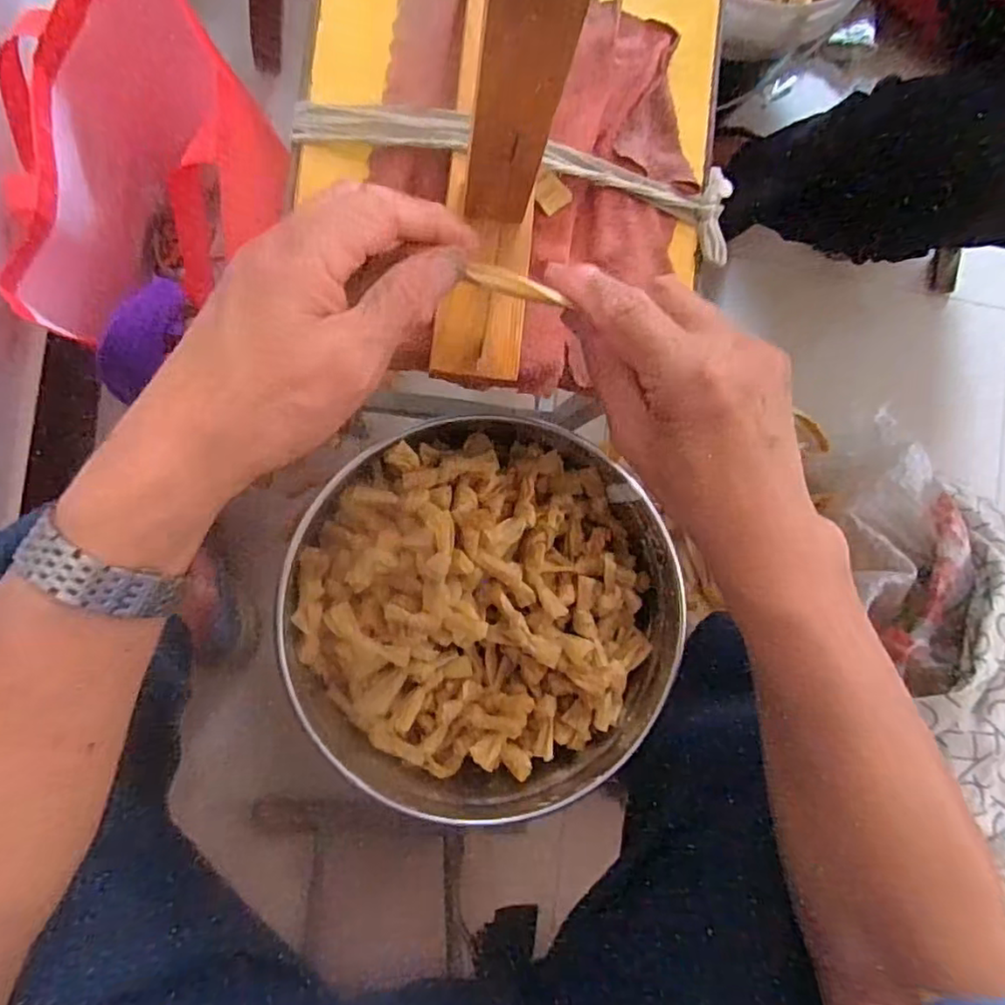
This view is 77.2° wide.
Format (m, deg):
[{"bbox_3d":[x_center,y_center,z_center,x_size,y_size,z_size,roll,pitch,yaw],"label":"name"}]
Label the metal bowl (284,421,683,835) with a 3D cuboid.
[{"bbox_3d":[-0.015,0.087,0.482,0.287,0.088,0.302,19,86,-9],"label":"metal bowl"}]

